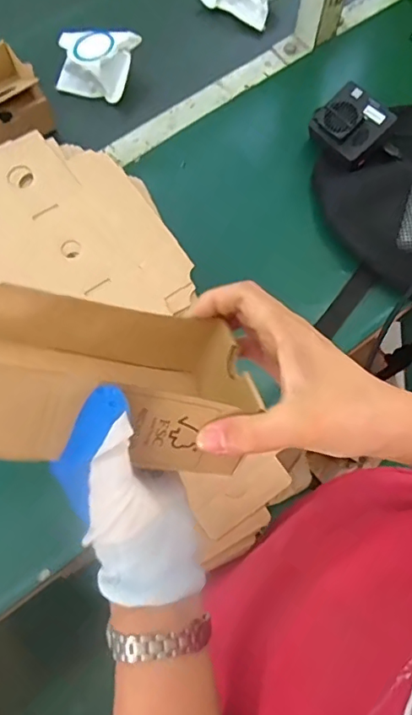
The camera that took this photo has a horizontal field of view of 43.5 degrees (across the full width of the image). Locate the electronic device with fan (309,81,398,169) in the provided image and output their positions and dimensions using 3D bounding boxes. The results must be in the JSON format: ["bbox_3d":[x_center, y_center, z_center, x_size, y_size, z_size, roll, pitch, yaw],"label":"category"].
[{"bbox_3d":[0.169,-0.275,0.608,0.078,0.027,0.076,44,93,6],"label":"electronic device with fan"}]

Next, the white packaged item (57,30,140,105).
[{"bbox_3d":[-0.144,-0.388,0.681,0.100,0.057,0.067,19,71,3],"label":"white packaged item"}]

